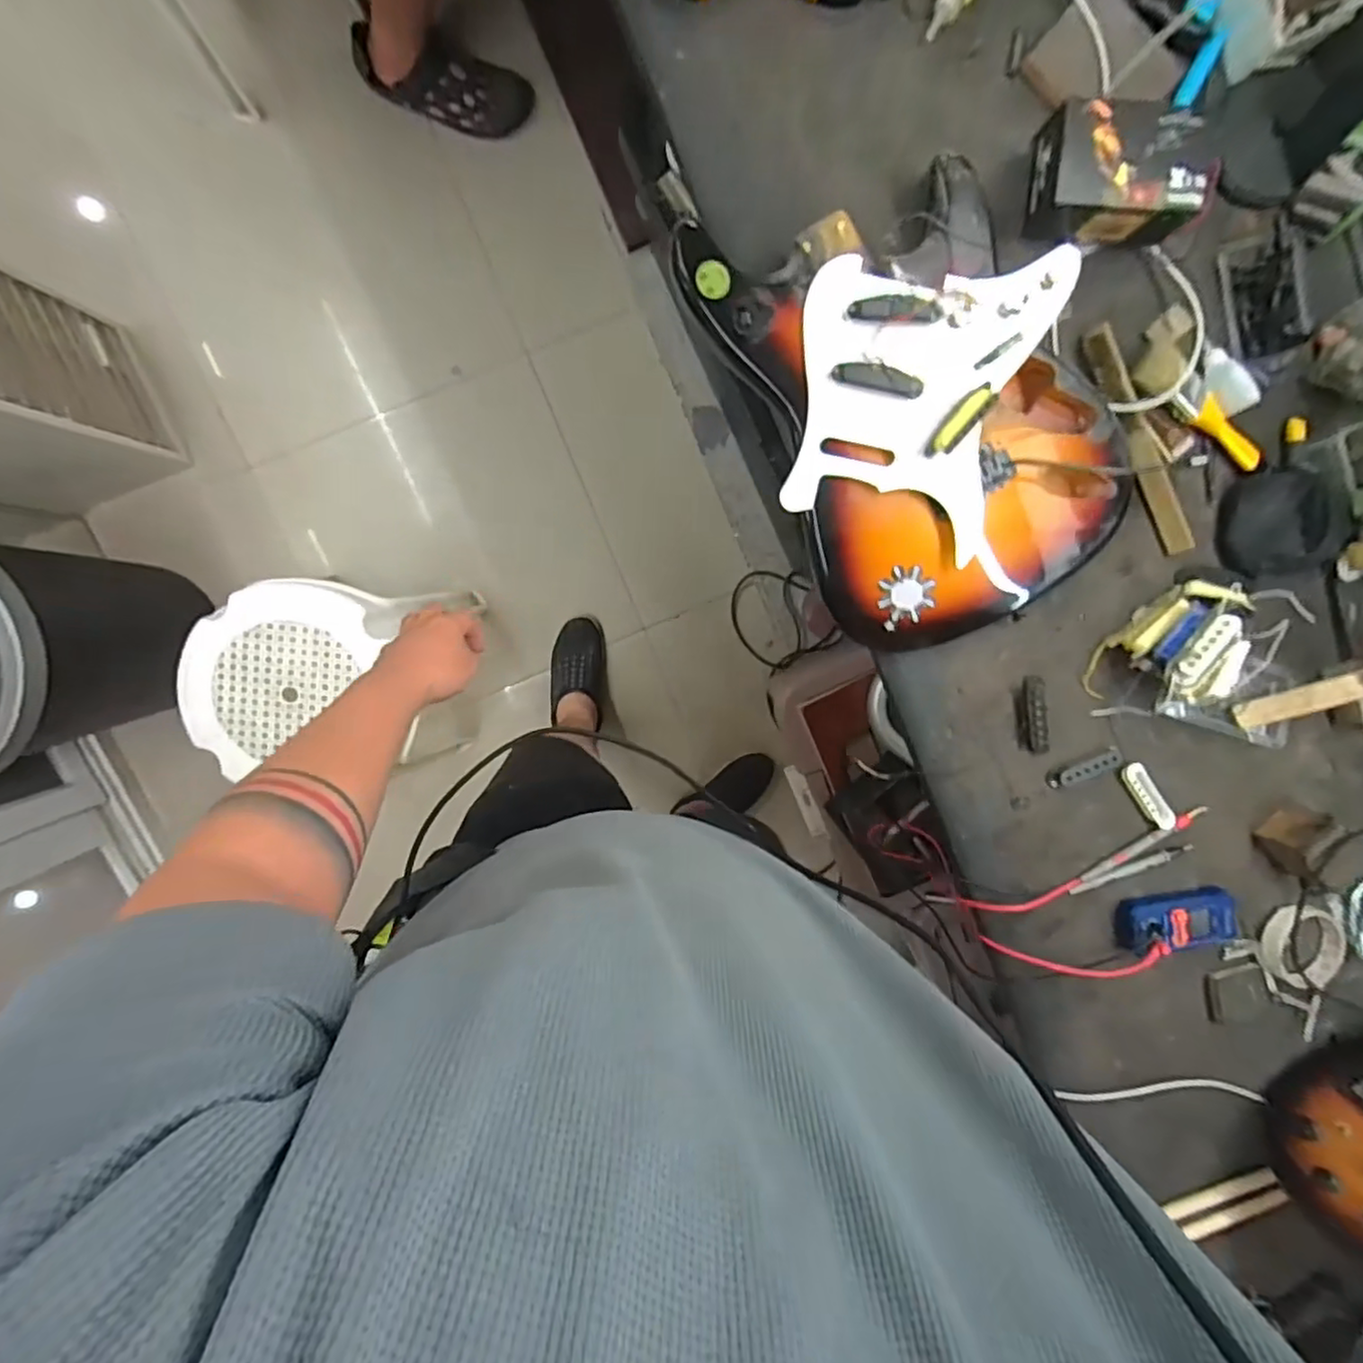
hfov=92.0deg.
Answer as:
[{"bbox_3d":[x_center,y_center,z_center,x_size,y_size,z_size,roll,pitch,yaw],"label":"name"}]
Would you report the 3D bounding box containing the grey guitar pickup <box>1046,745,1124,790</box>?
[{"bbox_3d":[0.425,0.092,0.689,0.080,0.015,0.018,-23,98,2],"label":"grey guitar pickup"}]

